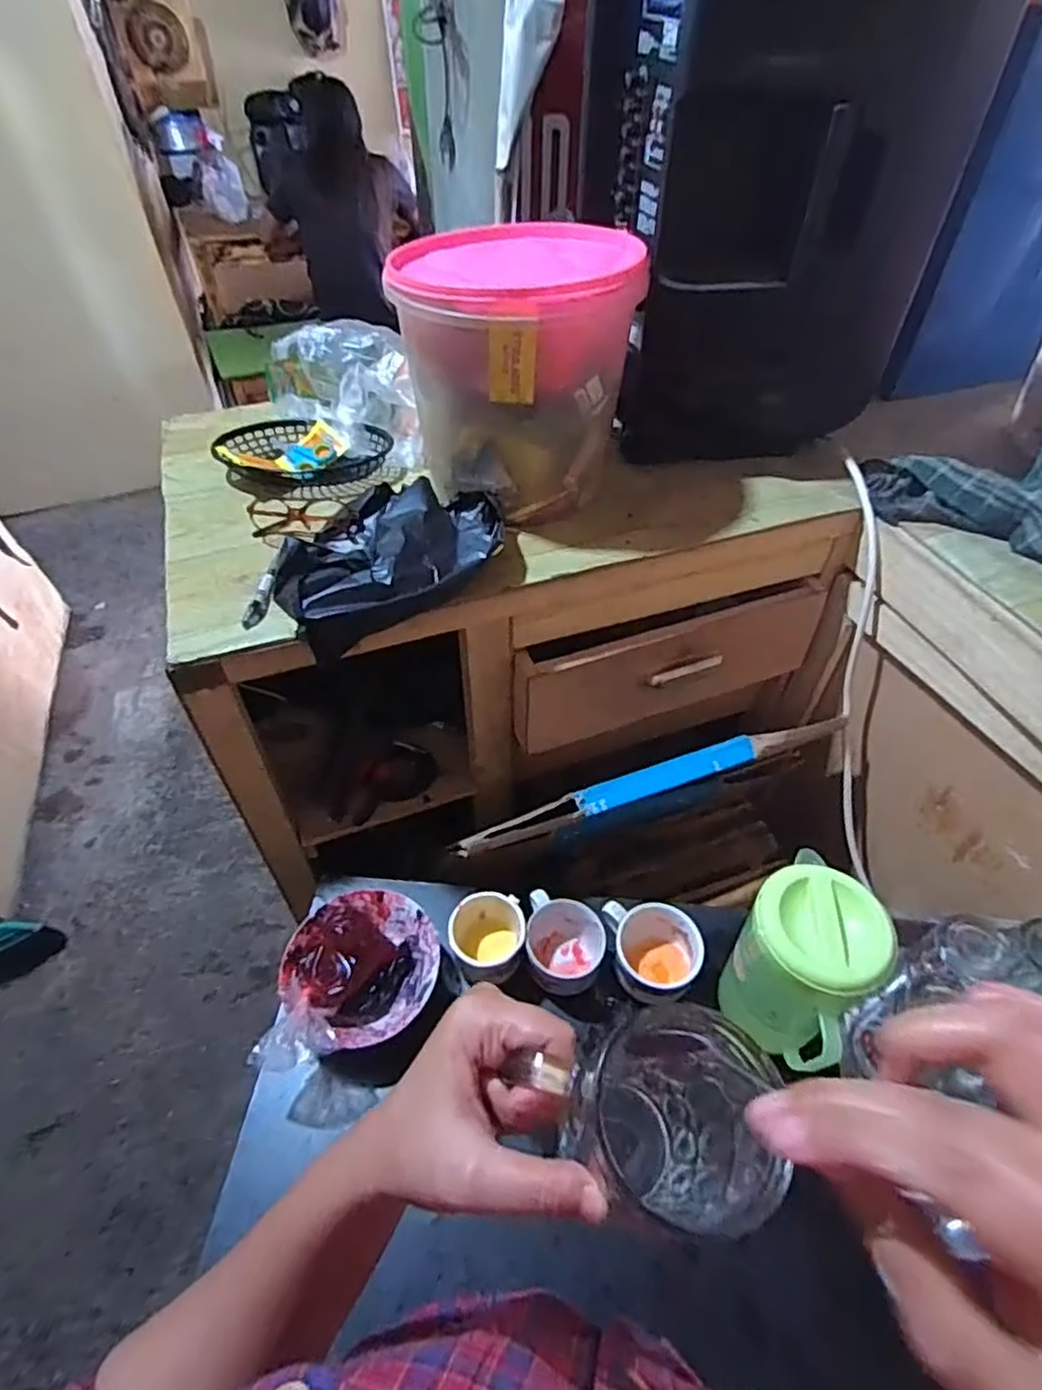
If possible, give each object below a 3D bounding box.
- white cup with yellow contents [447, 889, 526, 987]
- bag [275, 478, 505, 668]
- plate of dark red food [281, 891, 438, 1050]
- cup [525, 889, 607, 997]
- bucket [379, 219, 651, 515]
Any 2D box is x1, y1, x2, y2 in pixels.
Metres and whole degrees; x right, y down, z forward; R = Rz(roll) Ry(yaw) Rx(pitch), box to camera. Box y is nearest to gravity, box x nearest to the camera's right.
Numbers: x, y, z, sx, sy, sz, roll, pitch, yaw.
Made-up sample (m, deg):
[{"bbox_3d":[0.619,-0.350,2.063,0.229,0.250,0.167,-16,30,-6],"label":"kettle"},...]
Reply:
[{"bbox_3d":[-0.035,0.256,0.717,0.075,0.068,0.085,-12,49,-9],"label":"white cup with yellow contents"},{"bbox_3d":[-0.138,-0.139,0.685,0.168,0.069,0.237,36,58,28],"label":"bag"},{"bbox_3d":[-0.162,0.273,0.699,0.148,0.056,0.143,-1,49,1],"label":"plate of dark red food"},{"bbox_3d":[0.045,0.268,0.719,0.082,0.065,0.086,-1,49,1],"label":"cup"},{"bbox_3d":[0.007,-0.371,0.775,0.229,0.246,0.285,9,49,9],"label":"bucket"}]

